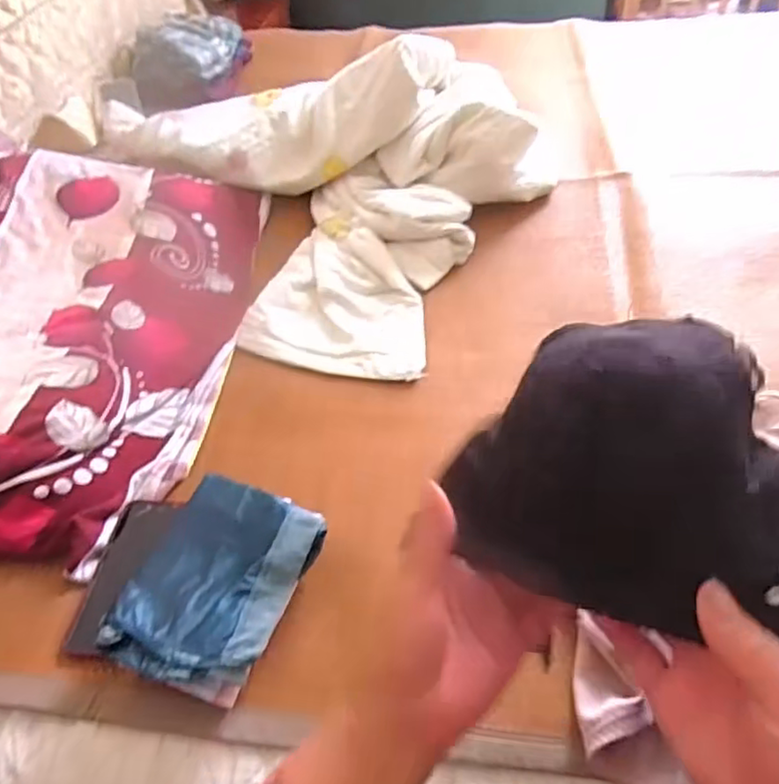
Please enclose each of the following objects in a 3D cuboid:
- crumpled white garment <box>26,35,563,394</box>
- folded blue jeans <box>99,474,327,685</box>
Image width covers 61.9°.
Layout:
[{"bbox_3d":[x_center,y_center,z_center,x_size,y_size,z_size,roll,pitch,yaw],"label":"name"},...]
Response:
[{"bbox_3d":[-0.107,-0.364,1.013,0.740,0.194,0.594,33,57,31],"label":"crumpled white garment"},{"bbox_3d":[-0.155,0.171,0.580,0.141,0.048,0.176,15,50,19],"label":"folded blue jeans"}]

